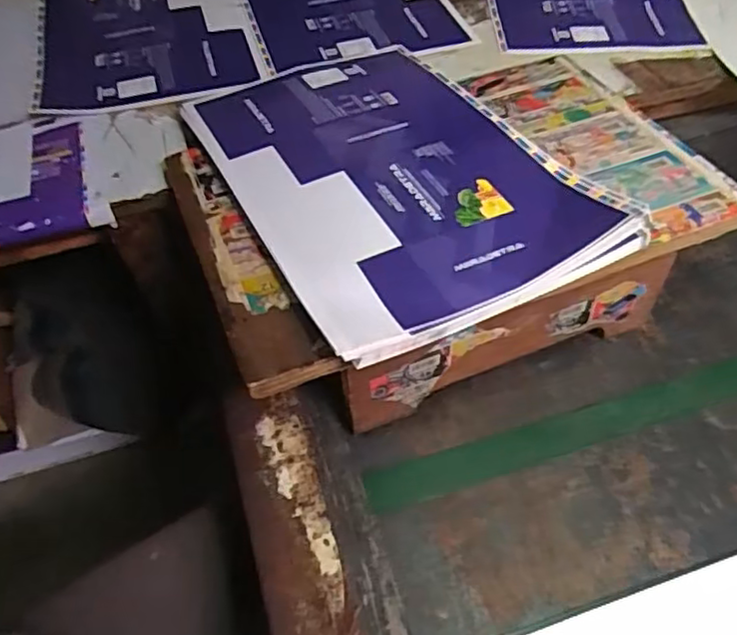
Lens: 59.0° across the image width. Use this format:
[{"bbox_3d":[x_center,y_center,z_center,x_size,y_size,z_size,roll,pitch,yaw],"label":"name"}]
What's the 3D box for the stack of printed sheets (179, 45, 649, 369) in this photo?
[{"bbox_3d":[0.014,-0.159,0.662,0.293,0.028,0.454,-23,52,-14],"label":"stack of printed sheets"}]

